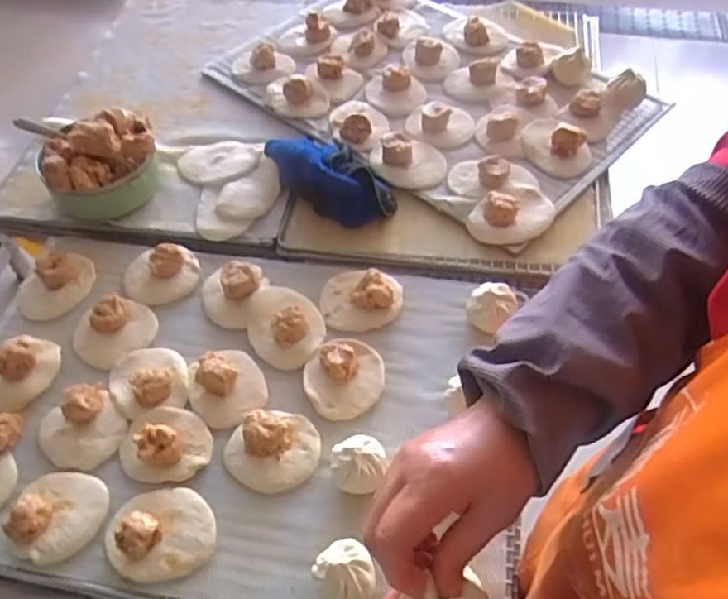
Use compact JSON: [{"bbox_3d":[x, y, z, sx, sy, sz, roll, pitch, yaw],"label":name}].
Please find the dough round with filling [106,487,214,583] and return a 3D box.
[{"bbox_3d":[-0.186,0.206,0.595,0.097,0.040,0.084,-2,53,1],"label":"dough round with filling"}]

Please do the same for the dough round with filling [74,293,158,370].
[{"bbox_3d":[-0.283,0.031,0.738,0.089,0.027,0.074,-39,60,-24],"label":"dough round with filling"}]

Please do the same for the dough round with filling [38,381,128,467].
[{"bbox_3d":[-0.287,0.126,0.660,0.078,0.032,0.075,-1,53,2],"label":"dough round with filling"}]

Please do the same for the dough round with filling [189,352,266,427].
[{"bbox_3d":[-0.145,0.086,0.684,0.077,0.028,0.082,-1,53,2],"label":"dough round with filling"}]

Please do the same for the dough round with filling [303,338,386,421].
[{"bbox_3d":[-0.020,0.075,0.687,0.086,0.041,0.079,-1,53,2],"label":"dough round with filling"}]

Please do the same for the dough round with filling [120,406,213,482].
[{"bbox_3d":[-0.198,0.137,0.647,0.090,0.029,0.075,-1,53,2],"label":"dough round with filling"}]

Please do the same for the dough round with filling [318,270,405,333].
[{"bbox_3d":[-0.003,-0.007,0.753,0.091,0.028,0.077,-8,53,-3],"label":"dough round with filling"}]

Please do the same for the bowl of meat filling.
[{"bbox_3d":[-0.340,-0.185,0.843,0.145,0.110,0.139,-1,53,2],"label":"bowl of meat filling"}]

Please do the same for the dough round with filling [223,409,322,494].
[{"bbox_3d":[-0.090,0.145,0.641,0.090,0.034,0.072,-15,53,-9],"label":"dough round with filling"}]

